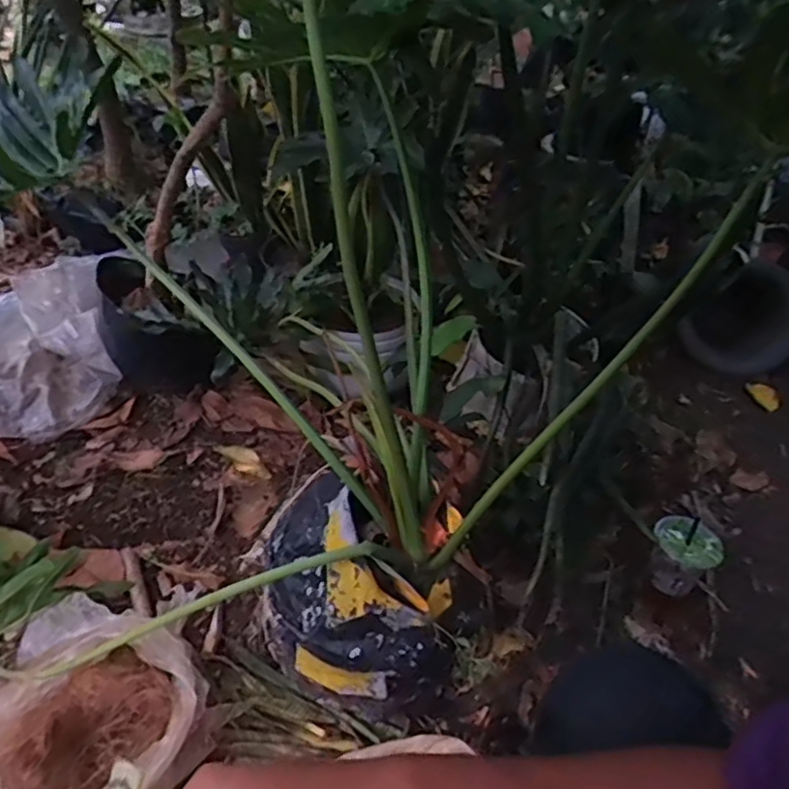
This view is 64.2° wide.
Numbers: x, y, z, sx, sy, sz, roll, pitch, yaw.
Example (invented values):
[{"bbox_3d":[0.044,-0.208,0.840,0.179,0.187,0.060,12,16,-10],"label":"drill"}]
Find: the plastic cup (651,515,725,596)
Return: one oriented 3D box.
[{"bbox_3d":[0.400,0.224,0.880,0.087,0.100,0.071,32,47,27],"label":"plastic cup"}]

